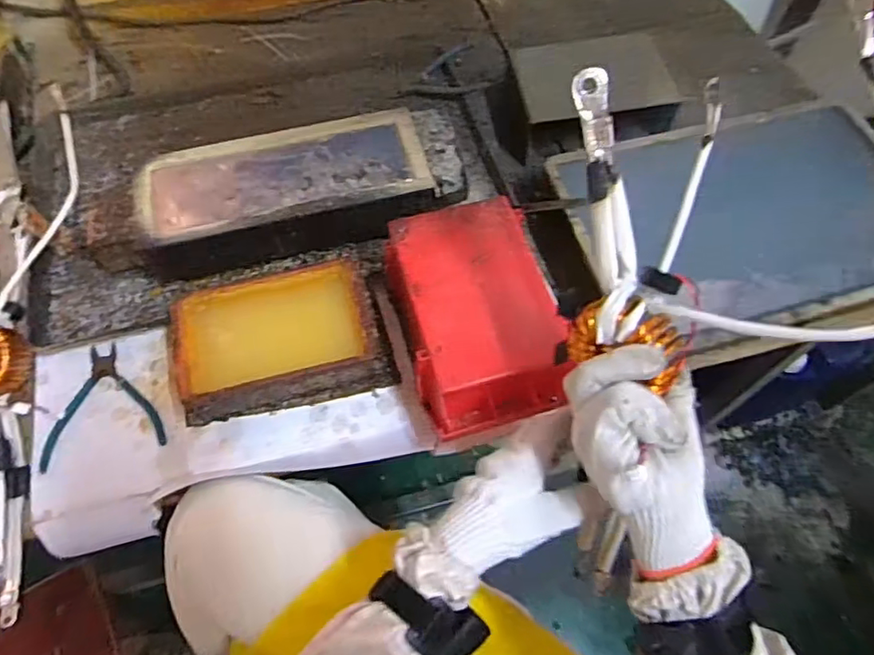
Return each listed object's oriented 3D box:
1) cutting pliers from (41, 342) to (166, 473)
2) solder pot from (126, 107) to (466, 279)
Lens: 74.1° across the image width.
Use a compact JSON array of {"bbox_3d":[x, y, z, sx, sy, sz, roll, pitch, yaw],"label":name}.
[{"bbox_3d":[-0.365,0.076,0.628,0.121,0.012,0.134,-14,62,-8],"label":"cutting pliers"},{"bbox_3d":[-0.162,-0.163,0.721,0.376,0.093,0.178,-13,62,-7],"label":"solder pot"}]

